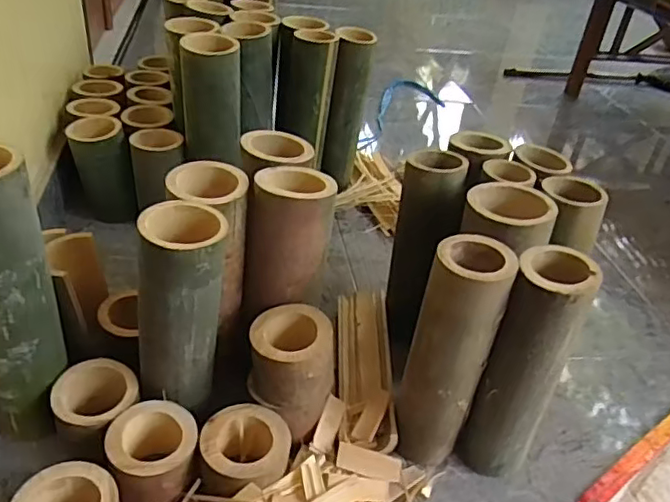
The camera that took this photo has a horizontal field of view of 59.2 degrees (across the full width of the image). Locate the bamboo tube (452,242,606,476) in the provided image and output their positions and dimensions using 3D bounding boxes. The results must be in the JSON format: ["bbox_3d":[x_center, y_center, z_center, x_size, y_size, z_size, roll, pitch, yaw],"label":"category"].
[{"bbox_3d":[0.210,0.133,0.656,0.077,0.277,0.088,24,38,22],"label":"bamboo tube"}]

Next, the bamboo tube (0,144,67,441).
[{"bbox_3d":[-0.341,0.051,0.610,0.091,0.300,0.108,-17,42,-30],"label":"bamboo tube"}]

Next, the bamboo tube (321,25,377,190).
[{"bbox_3d":[0.022,-0.251,1.078,0.066,0.281,0.081,9,36,2],"label":"bamboo tube"}]

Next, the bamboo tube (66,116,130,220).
[{"bbox_3d":[-0.400,-0.133,1.017,0.090,0.167,0.086,-9,38,-22],"label":"bamboo tube"}]

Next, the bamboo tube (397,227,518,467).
[{"bbox_3d":[0.124,0.123,0.652,0.081,0.280,0.082,20,37,18],"label":"bamboo tube"}]

